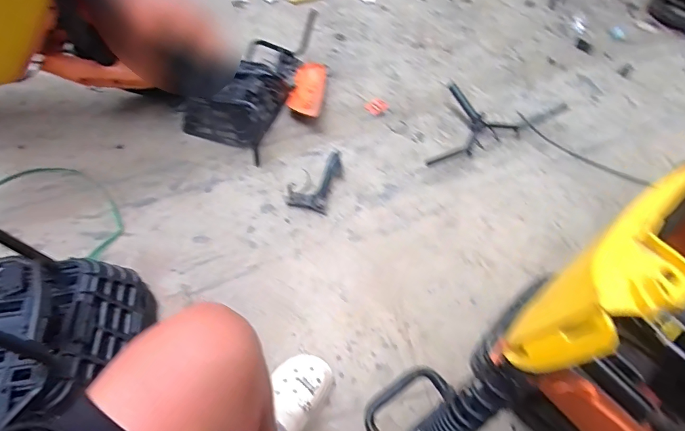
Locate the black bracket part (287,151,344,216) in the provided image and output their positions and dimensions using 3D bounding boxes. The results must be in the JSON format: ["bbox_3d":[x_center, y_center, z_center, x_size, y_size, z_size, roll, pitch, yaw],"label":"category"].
[{"bbox_3d":[-0.079,-0.107,1.159,0.127,0.049,0.205,16,53,8],"label":"black bracket part"}]

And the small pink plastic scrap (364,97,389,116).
[{"bbox_3d":[0.120,-0.383,1.427,0.065,0.015,0.096,30,56,18],"label":"small pink plastic scrap"}]

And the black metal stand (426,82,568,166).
[{"bbox_3d":[0.438,-0.339,1.374,0.550,0.071,0.285,-23,57,-20],"label":"black metal stand"}]

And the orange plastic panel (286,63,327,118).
[{"bbox_3d":[-0.119,-0.444,1.419,0.111,0.027,0.273,7,52,1],"label":"orange plastic panel"}]

